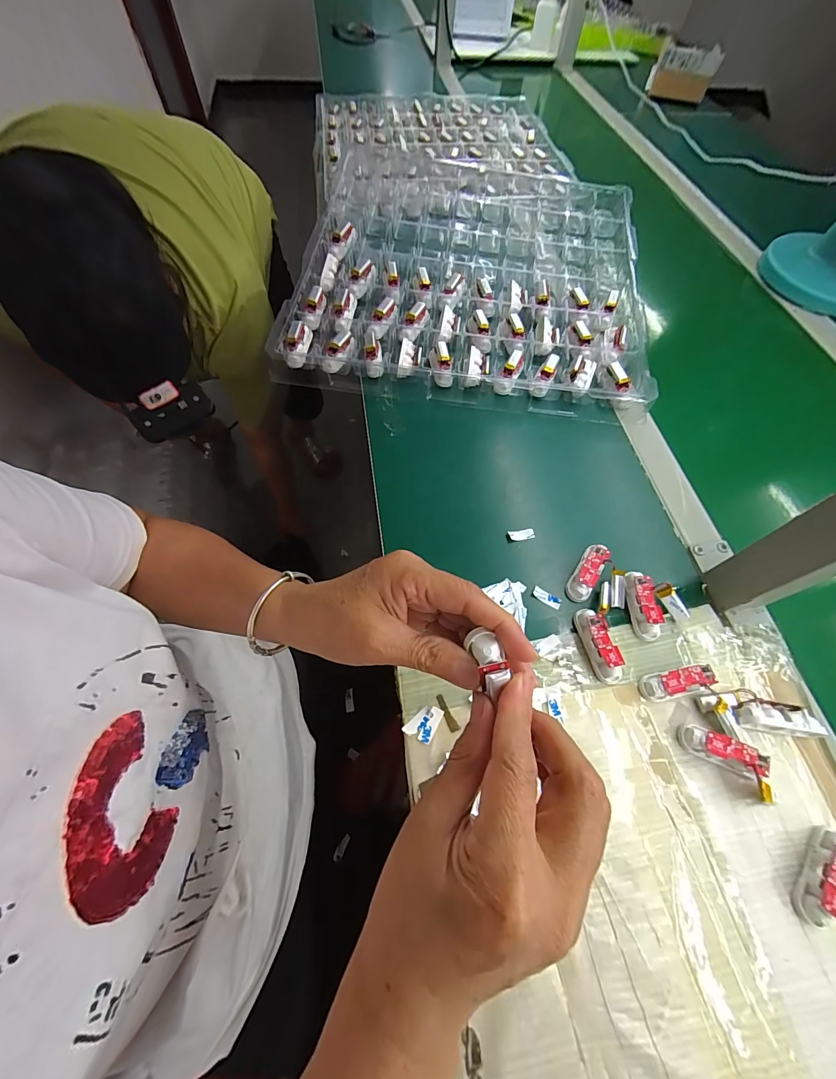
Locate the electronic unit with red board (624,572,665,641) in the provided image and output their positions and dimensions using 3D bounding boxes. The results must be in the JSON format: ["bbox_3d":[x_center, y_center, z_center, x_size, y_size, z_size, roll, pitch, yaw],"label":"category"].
[{"bbox_3d":[0.203,0.058,0.353,0.017,0.019,0.060,-2,64,-3],"label":"electronic unit with red board"}]

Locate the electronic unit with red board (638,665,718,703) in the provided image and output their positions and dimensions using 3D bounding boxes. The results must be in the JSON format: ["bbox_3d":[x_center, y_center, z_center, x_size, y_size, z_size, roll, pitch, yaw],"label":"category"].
[{"bbox_3d":[0.212,0.118,0.321,0.055,0.021,0.020,-9,64,-6],"label":"electronic unit with red board"}]

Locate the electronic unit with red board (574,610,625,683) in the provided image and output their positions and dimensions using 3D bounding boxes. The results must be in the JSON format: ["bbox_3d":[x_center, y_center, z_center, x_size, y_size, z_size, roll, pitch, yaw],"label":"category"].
[{"bbox_3d":[0.155,0.089,0.336,0.018,0.020,0.062,-9,64,-7],"label":"electronic unit with red board"}]

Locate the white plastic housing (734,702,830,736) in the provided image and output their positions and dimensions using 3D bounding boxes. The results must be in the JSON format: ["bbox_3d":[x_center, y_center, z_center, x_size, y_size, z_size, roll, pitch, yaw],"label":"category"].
[{"bbox_3d":[0.279,0.139,0.305,0.060,0.022,0.020,8,64,2],"label":"white plastic housing"}]

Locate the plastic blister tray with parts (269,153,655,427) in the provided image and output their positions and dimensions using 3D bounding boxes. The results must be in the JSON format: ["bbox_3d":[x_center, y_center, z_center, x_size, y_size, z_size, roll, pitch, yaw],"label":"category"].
[{"bbox_3d":[0.081,-0.392,0.568,0.456,0.033,0.507,8,64,2],"label":"plastic blister tray with parts"}]

